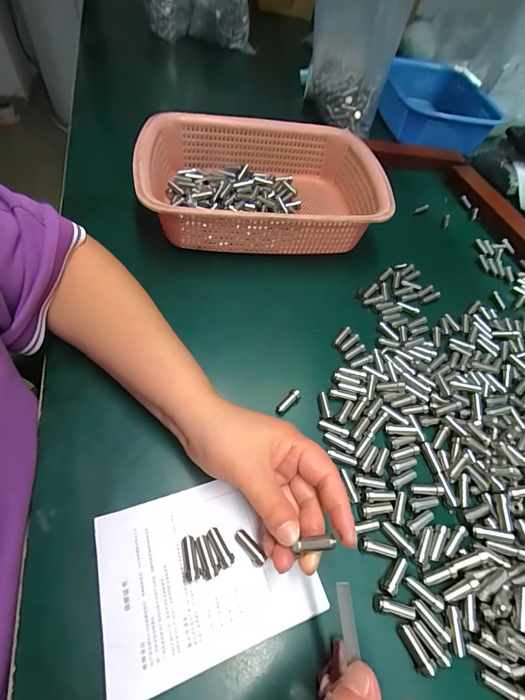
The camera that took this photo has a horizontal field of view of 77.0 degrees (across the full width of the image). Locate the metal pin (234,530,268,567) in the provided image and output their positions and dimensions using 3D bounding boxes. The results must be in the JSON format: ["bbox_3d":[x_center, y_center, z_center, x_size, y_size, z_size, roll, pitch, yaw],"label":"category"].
[{"bbox_3d":[-0.009,0.141,0.235,0.010,0.009,0.027,-34,67,-26],"label":"metal pin"}]

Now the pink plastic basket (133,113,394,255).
[{"bbox_3d":[0.001,-0.207,0.432,0.300,0.085,0.223,-5,57,-12],"label":"pink plastic basket"}]

